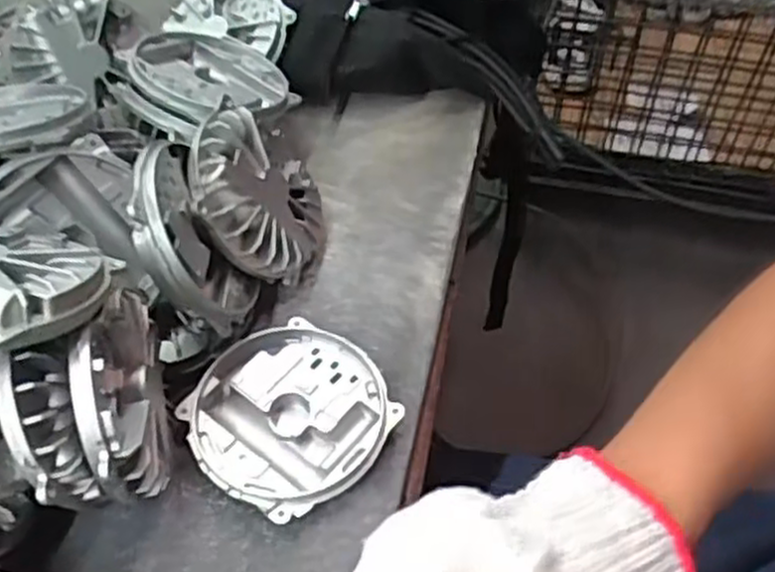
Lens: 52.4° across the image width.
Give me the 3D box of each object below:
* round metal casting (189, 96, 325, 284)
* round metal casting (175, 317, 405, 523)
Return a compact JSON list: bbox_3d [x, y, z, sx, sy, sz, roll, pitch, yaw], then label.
[{"bbox_3d":[-0.082,-0.059,0.502,0.032,0.109,0.106,-15,55,29],"label":"round metal casting"},{"bbox_3d":[-0.055,0.075,0.447,0.105,0.023,0.107,0,53,0],"label":"round metal casting"}]

